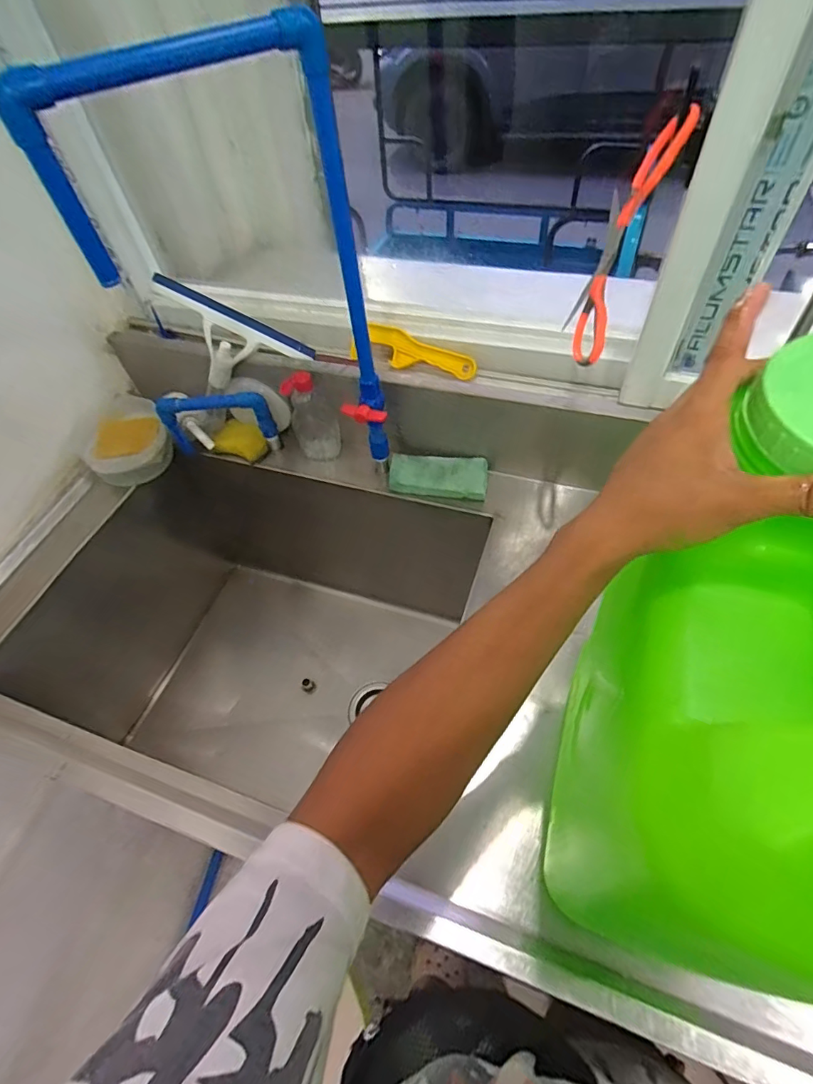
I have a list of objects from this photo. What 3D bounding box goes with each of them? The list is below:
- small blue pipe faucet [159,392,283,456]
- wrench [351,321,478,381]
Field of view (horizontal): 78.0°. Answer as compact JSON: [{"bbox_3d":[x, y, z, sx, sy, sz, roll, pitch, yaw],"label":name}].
[{"bbox_3d":[-0.311,-0.201,0.835,0.182,0.127,0.037,0,55,4],"label":"small blue pipe faucet"},{"bbox_3d":[0.016,-0.287,0.760,0.191,0.037,0.046,16,58,14],"label":"wrench"}]

